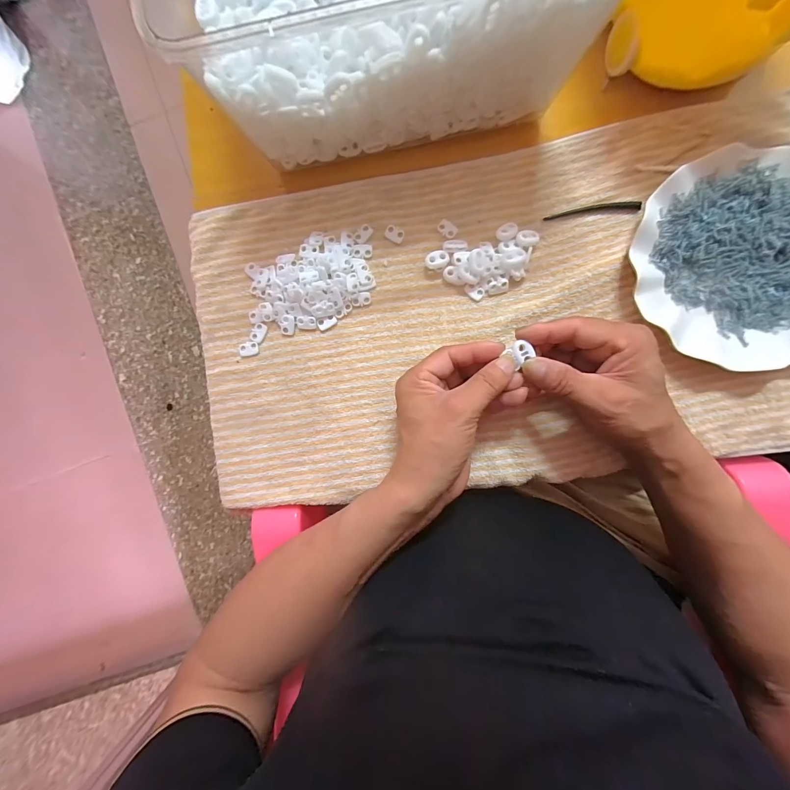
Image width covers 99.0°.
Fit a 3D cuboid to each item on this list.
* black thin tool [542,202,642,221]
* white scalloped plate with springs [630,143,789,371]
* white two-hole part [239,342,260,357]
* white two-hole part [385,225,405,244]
[{"bbox_3d":[0.180,-0.169,0.308,0.085,0.004,0.009,-6,88,2],"label":"black thin tool"},{"bbox_3d":[0.299,-0.114,0.291,0.182,0.026,0.173,0,89,3],"label":"white scalloped plate with springs"},{"bbox_3d":[-0.140,-0.044,0.322,0.019,0.004,0.013,-12,88,2],"label":"white two-hole part"},{"bbox_3d":[-0.001,-0.150,0.316,0.018,0.004,0.012,32,90,3],"label":"white two-hole part"}]

